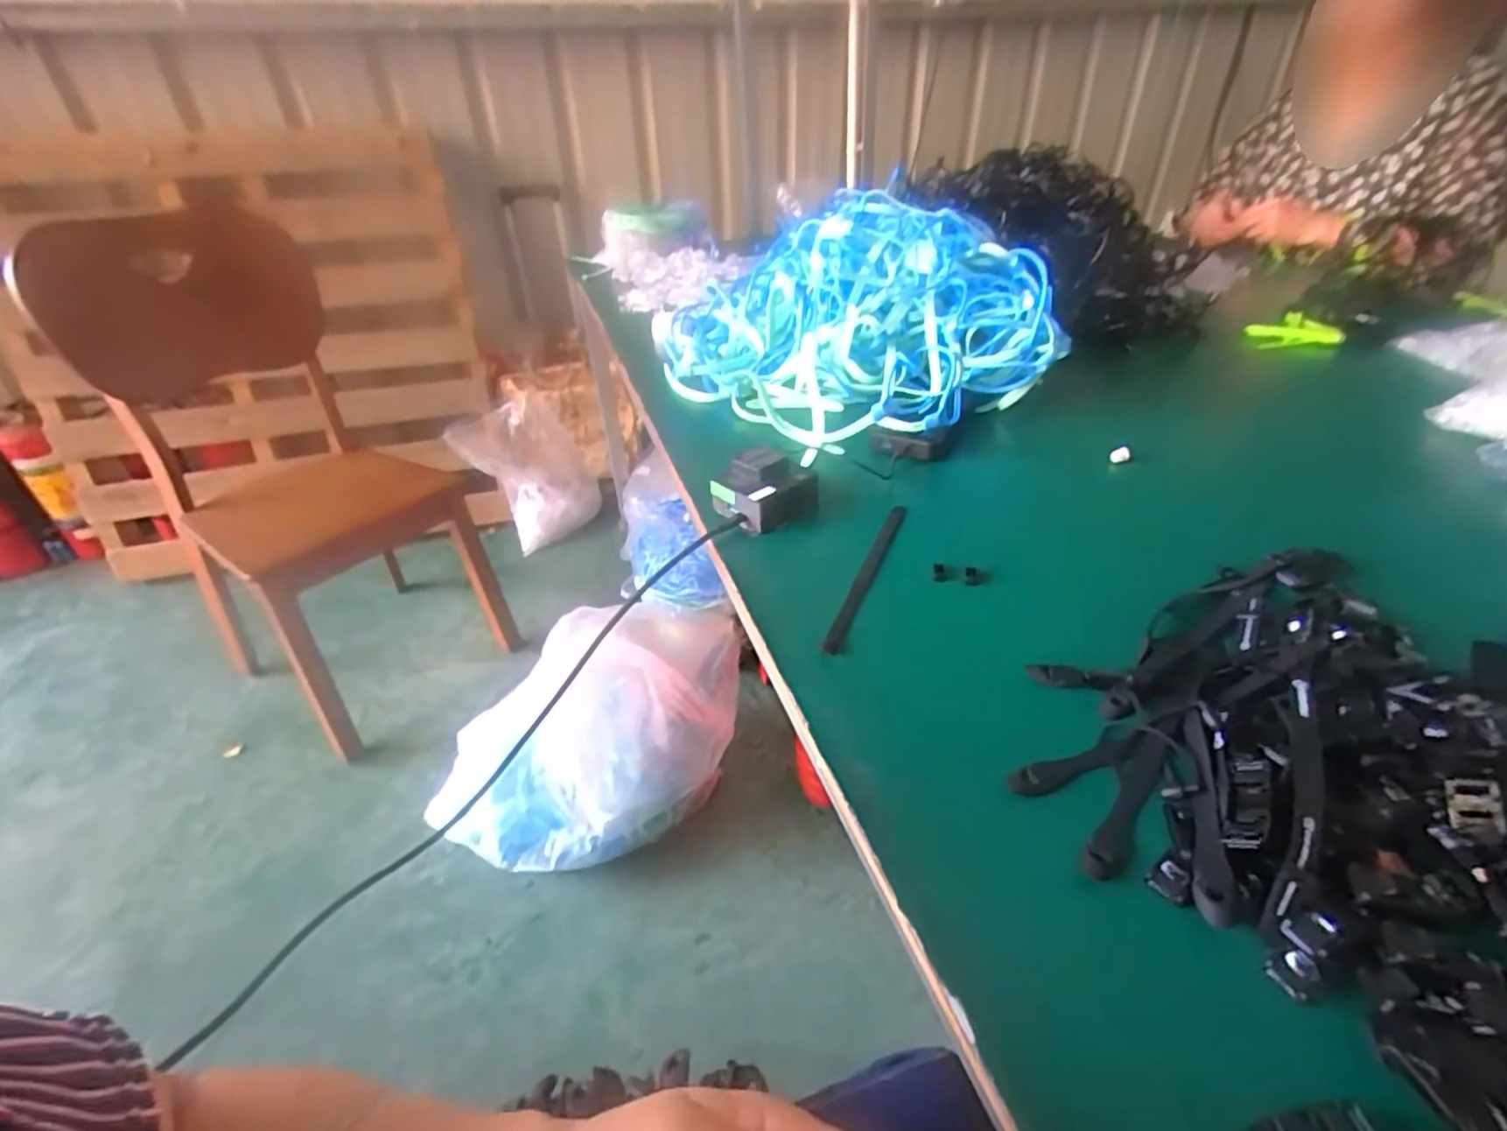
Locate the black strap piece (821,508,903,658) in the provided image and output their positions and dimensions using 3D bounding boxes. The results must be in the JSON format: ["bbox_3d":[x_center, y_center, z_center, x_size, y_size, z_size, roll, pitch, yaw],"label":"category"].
[{"bbox_3d":[0.093,0.003,0.555,0.015,0.006,0.206,12,38,19],"label":"black strap piece"}]

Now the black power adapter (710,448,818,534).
[{"bbox_3d":[0.010,-0.070,0.630,0.085,0.044,0.069,-21,39,-23],"label":"black power adapter"}]

